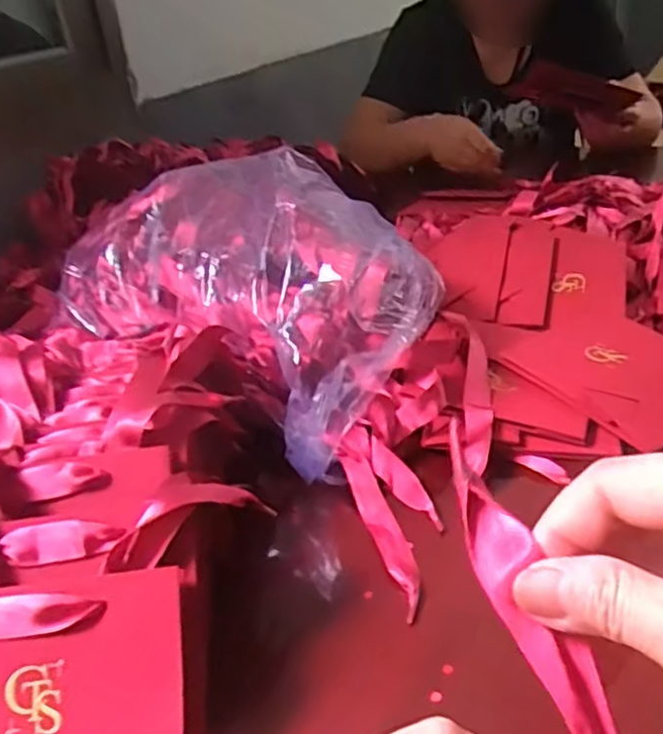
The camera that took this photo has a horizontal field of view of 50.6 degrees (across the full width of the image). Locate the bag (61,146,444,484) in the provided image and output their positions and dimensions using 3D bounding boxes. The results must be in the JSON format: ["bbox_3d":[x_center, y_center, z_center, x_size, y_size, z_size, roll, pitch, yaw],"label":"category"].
[{"bbox_3d":[-0.079,-0.078,0.606,0.371,0.140,0.202,21,41,39],"label":"bag"}]

